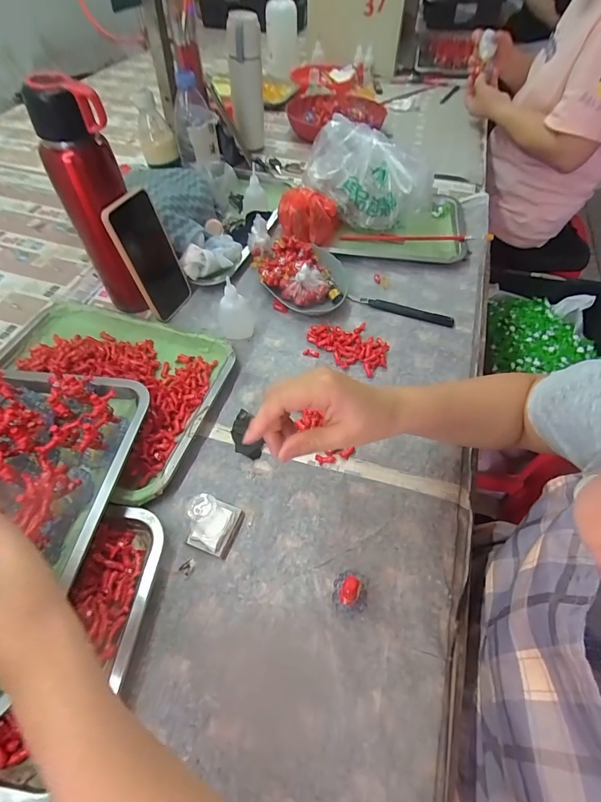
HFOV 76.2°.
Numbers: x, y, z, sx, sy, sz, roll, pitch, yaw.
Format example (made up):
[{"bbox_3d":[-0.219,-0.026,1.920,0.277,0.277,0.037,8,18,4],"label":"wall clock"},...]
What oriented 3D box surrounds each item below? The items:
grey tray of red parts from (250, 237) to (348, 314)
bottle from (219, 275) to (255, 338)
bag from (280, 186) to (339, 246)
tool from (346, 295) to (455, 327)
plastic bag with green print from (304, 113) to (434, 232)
[{"bbox_3d":[-0.009,-0.195,0.586,0.162,0.050,0.126,10,56,7],"label":"grey tray of red parts"},{"bbox_3d":[-0.090,-0.130,0.525,0.048,0.077,0.047,-10,56,-7],"label":"bottle"},{"bbox_3d":[0.014,-0.309,0.646,0.106,0.075,0.072,4,55,2],"label":"bag"},{"bbox_3d":[0.149,-0.137,0.575,0.158,0.006,0.020,18,57,12],"label":"tool"},{"bbox_3d":[0.119,-0.385,0.665,0.216,0.124,0.131,16,56,10],"label":"plastic bag with green print"}]

